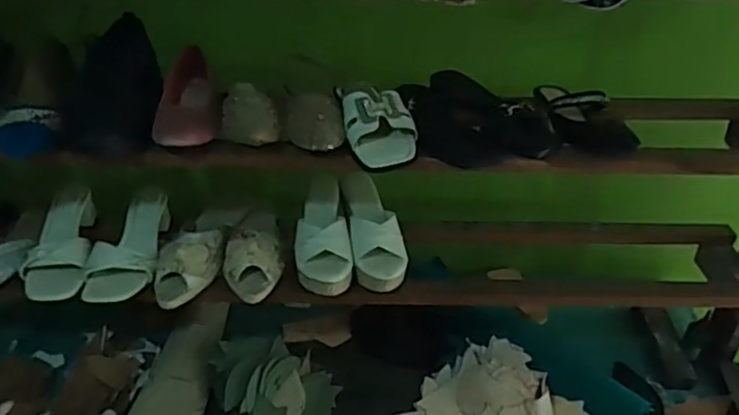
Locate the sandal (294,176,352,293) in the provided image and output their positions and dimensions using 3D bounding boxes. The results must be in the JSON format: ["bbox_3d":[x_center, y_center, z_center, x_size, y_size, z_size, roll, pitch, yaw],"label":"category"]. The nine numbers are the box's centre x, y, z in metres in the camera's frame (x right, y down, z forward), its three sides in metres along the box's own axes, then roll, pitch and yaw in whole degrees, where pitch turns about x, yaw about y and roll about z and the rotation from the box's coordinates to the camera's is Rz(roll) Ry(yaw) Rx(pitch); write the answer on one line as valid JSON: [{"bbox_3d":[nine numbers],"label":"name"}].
[{"bbox_3d":[-0.075,0.040,1.001,0.082,0.067,0.218,-4,35,-7],"label":"sandal"}]

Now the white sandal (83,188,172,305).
[{"bbox_3d":[-0.368,0.056,0.997,0.096,0.060,0.210,-1,35,-3],"label":"white sandal"}]

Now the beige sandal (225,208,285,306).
[{"bbox_3d":[-0.179,0.054,1.004,0.088,0.062,0.215,-4,35,-7],"label":"beige sandal"}]

